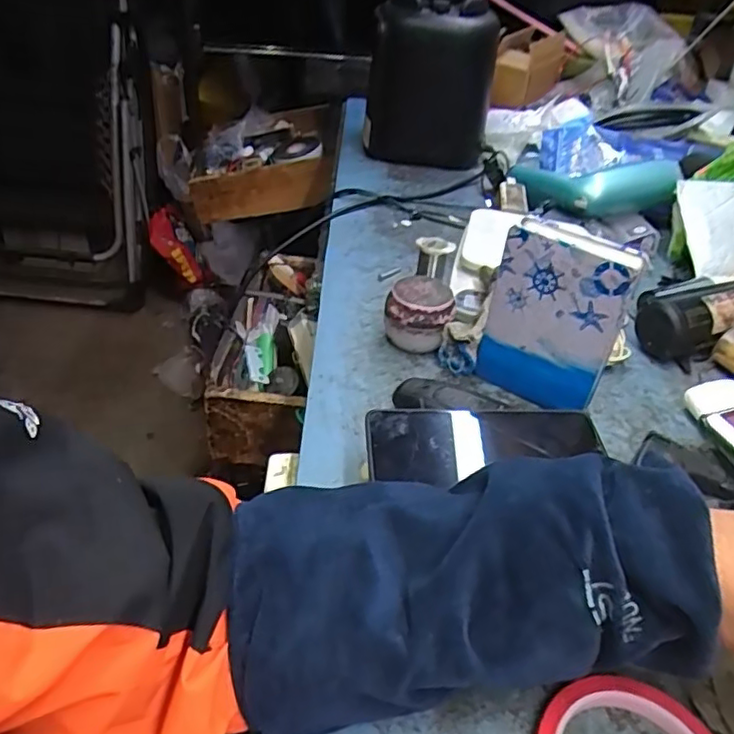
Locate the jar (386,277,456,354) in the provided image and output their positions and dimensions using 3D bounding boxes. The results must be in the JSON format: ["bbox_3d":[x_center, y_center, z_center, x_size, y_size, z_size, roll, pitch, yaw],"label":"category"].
[{"bbox_3d":[0.047,-0.045,0.564,0.058,0.057,0.047,9,38,4],"label":"jar"}]

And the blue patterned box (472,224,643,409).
[{"bbox_3d":[0.145,-0.033,0.490,0.096,0.147,0.024,27,43,25],"label":"blue patterned box"}]

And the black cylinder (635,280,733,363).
[{"bbox_3d":[0.333,-0.051,0.609,0.147,0.057,0.071,-16,43,-25],"label":"black cylinder"}]

